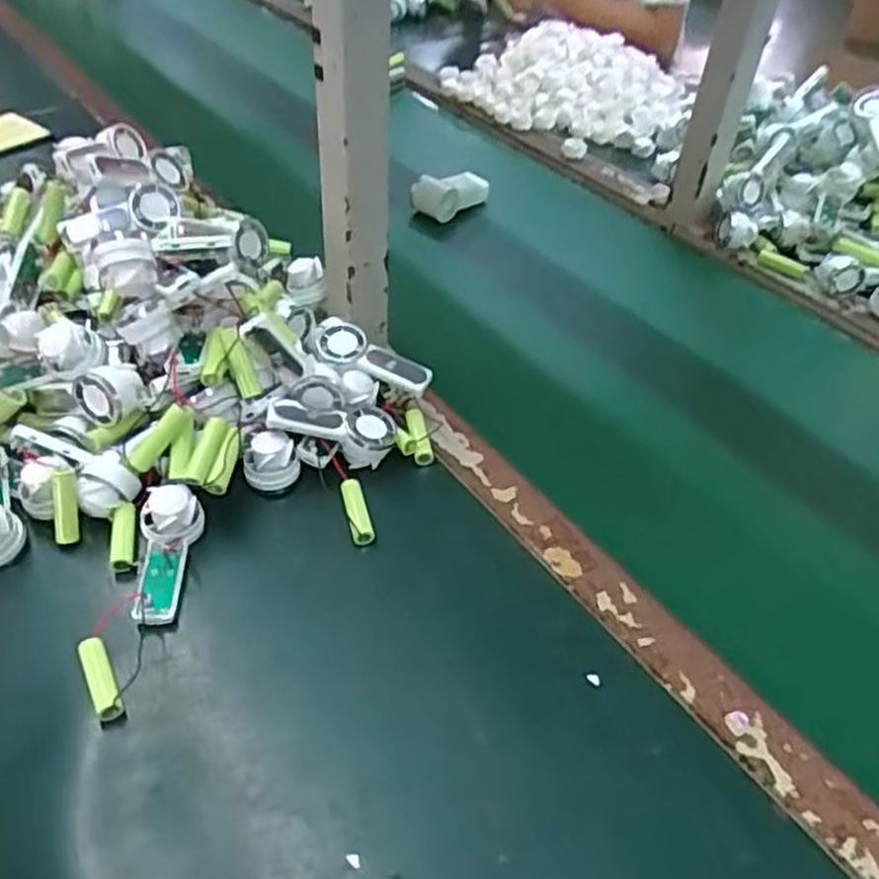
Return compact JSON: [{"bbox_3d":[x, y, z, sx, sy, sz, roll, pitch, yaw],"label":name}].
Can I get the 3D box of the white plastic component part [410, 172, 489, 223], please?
[{"bbox_3d":[0.012,-0.275,0.870,0.085,0.046,0.029,-13,47,-17],"label":"white plastic component part"}]

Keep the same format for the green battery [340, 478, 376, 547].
[{"bbox_3d":[-0.058,0.052,0.542,0.014,0.014,0.050,-8,46,-13],"label":"green battery"}]

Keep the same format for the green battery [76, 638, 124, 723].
[{"bbox_3d":[-0.198,0.138,0.446,0.015,0.018,0.052,-22,50,-25],"label":"green battery"}]

